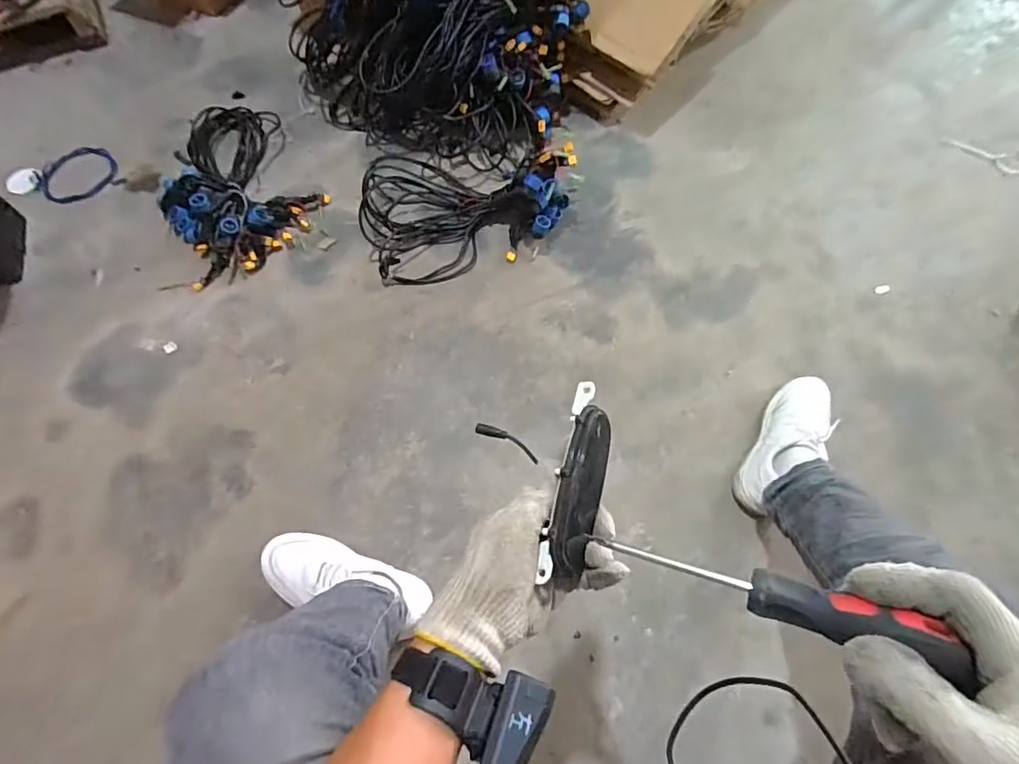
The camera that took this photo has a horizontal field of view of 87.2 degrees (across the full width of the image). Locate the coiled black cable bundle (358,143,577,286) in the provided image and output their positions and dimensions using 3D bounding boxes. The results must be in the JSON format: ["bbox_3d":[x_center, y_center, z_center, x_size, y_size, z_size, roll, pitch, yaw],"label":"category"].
[{"bbox_3d":[-0.086,-0.364,1.060,0.414,0.133,0.288,-4,68,-2],"label":"coiled black cable bundle"}]

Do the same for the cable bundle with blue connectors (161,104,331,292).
[{"bbox_3d":[-0.600,-0.437,1.140,0.308,0.066,0.457,-31,70,-10],"label":"cable bundle with blue connectors"}]

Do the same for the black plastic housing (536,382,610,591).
[{"bbox_3d":[0.057,0.077,0.418,0.037,0.044,0.150,12,72,7],"label":"black plastic housing"}]

